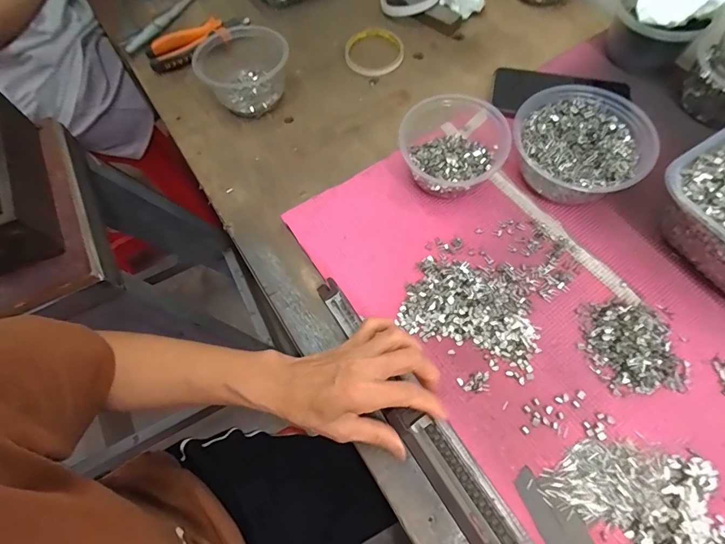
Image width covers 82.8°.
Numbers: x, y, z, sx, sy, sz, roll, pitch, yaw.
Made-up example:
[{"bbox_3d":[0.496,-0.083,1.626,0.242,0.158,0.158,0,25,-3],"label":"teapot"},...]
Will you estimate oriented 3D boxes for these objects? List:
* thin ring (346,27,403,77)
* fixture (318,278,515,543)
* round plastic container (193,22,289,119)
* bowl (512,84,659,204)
[{"bbox_3d":[0.014,-0.315,0.582,0.082,0.008,0.097,-16,65,-5],"label":"thin ring"},{"bbox_3d":[0.043,0.130,0.358,0.030,0.013,0.311,-31,65,-11],"label":"fixture"},{"bbox_3d":[-0.157,-0.272,0.544,0.113,0.059,0.129,-20,65,-7],"label":"round plastic container"},{"bbox_3d":[0.230,-0.132,0.444,0.131,0.056,0.129,-1,65,2],"label":"bowl"}]

